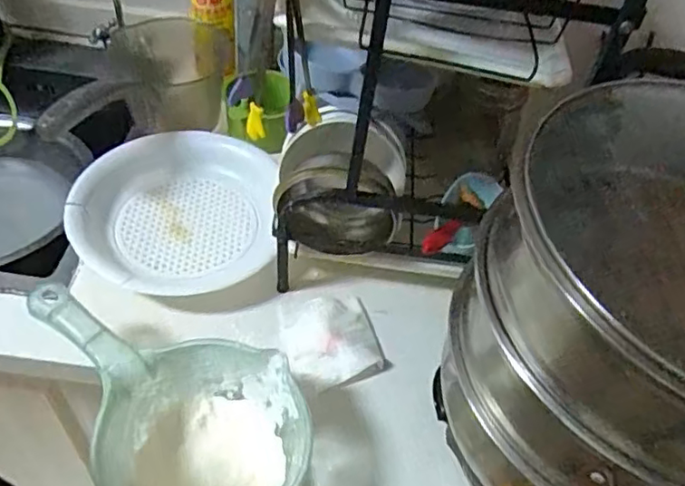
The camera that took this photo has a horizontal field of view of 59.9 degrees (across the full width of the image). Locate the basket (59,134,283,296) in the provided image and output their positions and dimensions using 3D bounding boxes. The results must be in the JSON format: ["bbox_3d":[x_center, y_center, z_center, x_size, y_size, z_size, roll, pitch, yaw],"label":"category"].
[{"bbox_3d":[-0.184,-0.029,0.661,0.213,0.047,0.228,3,49,-3],"label":"basket"}]

